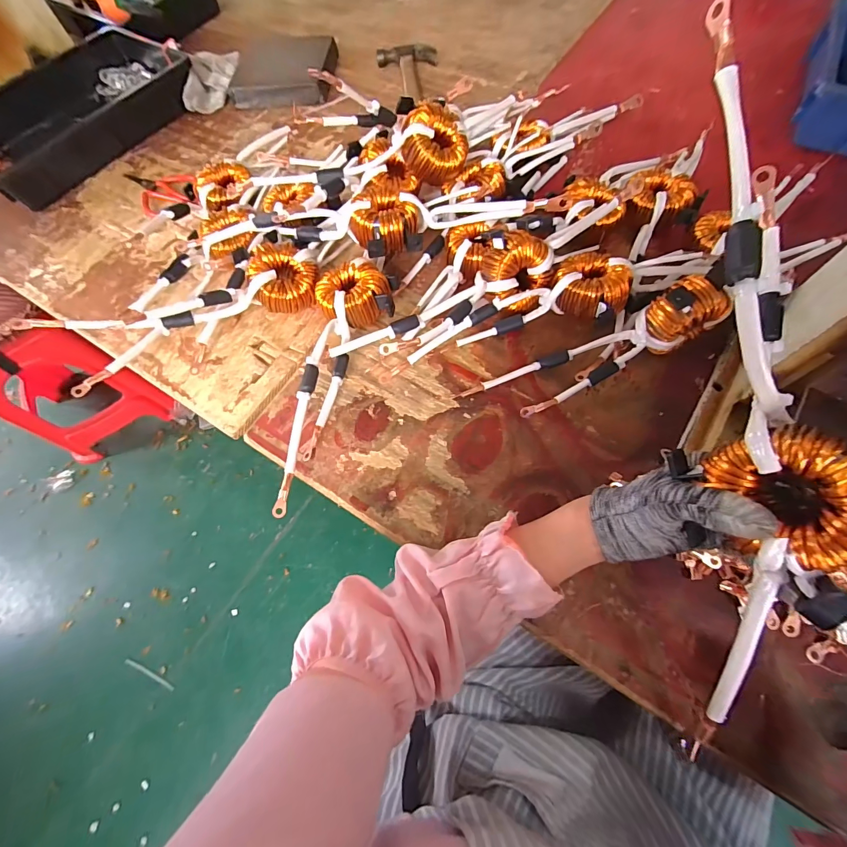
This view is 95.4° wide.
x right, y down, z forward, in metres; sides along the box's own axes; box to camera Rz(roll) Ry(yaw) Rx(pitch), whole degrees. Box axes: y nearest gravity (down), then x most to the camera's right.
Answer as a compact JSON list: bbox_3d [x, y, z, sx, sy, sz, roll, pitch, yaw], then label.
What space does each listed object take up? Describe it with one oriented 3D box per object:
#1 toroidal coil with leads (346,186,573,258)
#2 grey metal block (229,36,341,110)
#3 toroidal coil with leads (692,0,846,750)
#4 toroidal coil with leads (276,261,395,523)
[{"bbox_3d":[0.038,-0.252,0.454,0.247,0.051,0.092,-15,67,-3],"label":"toroidal coil with leads"},{"bbox_3d":[-0.243,-0.616,0.674,0.169,0.028,0.169,2,67,4],"label":"grey metal block"},{"bbox_3d":[0.191,-0.010,0.204,0.064,0.068,0.399,-12,95,-5],"label":"toroidal coil with leads"},{"bbox_3d":[-0.086,-0.048,0.404,0.087,0.047,0.281,3,67,5],"label":"toroidal coil with leads"}]

